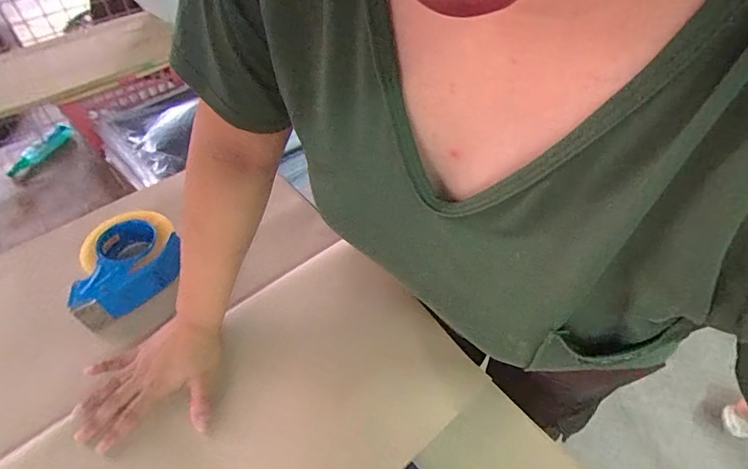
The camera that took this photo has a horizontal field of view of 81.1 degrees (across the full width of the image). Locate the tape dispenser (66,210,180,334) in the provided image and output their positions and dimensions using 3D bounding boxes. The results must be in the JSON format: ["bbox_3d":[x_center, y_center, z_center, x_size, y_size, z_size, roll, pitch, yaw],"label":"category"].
[{"bbox_3d":[-0.370,0.038,0.643,0.127,0.065,0.170,34,58,28],"label":"tape dispenser"}]

